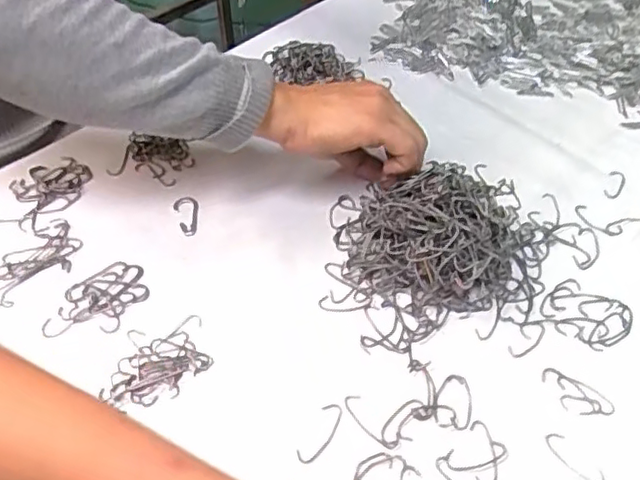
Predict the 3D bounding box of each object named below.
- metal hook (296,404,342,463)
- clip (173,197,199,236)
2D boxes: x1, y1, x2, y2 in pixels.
[{"bbox_3d":[0.001,0.113,0.369,0.013,0.004,0.041,24,54,17],"label":"metal hook"},{"bbox_3d":[-0.098,-0.018,0.471,0.018,0.004,0.036,-16,53,-14],"label":"clip"}]

